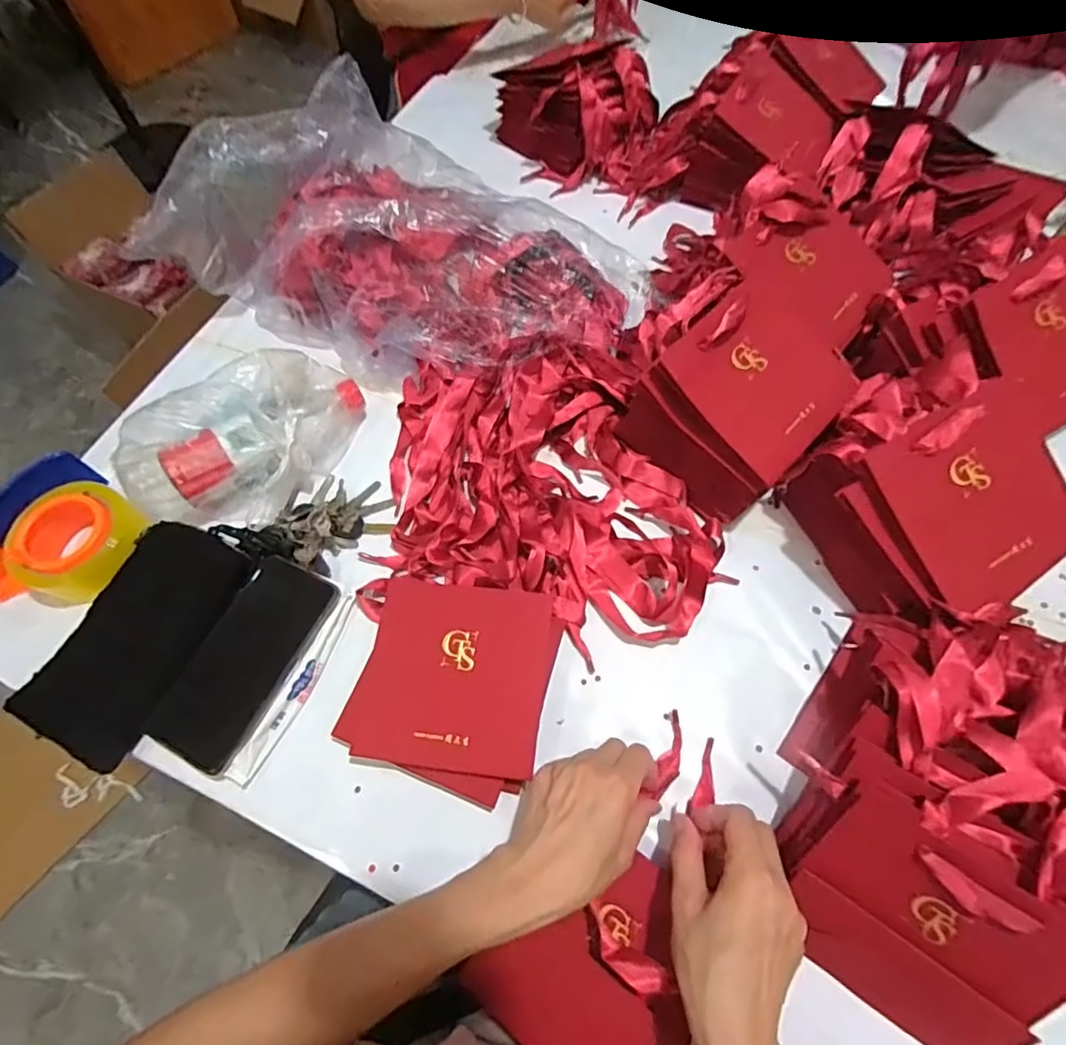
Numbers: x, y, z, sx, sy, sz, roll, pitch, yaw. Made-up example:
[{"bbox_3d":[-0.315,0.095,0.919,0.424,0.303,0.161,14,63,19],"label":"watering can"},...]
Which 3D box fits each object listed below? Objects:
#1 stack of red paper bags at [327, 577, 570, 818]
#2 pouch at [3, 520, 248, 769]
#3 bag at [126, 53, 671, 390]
[{"bbox_3d":[-0.066,0.127,0.460,0.152,0.020,0.154,10,71,8],"label":"stack of red paper bags"},{"bbox_3d":[-0.336,0.094,0.485,0.111,0.018,0.194,23,75,18],"label":"pouch"},{"bbox_3d":[-0.138,-0.312,0.616,0.476,0.164,0.281,29,68,16],"label":"bag"}]

